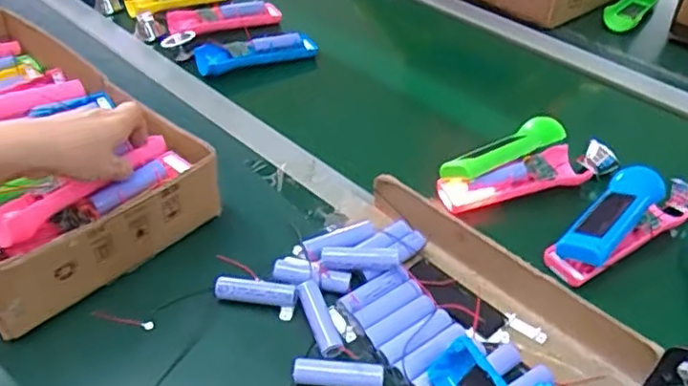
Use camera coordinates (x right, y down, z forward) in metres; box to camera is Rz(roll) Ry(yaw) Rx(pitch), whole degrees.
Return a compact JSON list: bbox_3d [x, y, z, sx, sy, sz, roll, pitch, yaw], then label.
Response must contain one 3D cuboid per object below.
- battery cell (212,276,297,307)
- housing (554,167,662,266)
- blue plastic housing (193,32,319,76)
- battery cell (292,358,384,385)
[{"bbox_3d":[-0.072,0.082,0.521,0.067,0.021,0.023,4,41,2],"label":"battery cell"},{"bbox_3d":[0.255,0.013,0.584,0.042,0.021,0.161,31,49,29],"label":"housing"},{"bbox_3d":[-0.112,-0.182,0.809,0.155,0.027,0.036,-11,43,-15],"label":"blue plastic housing"},{"bbox_3d":[-0.004,0.136,0.466,0.066,0.016,0.017,4,41,2],"label":"battery cell"}]

